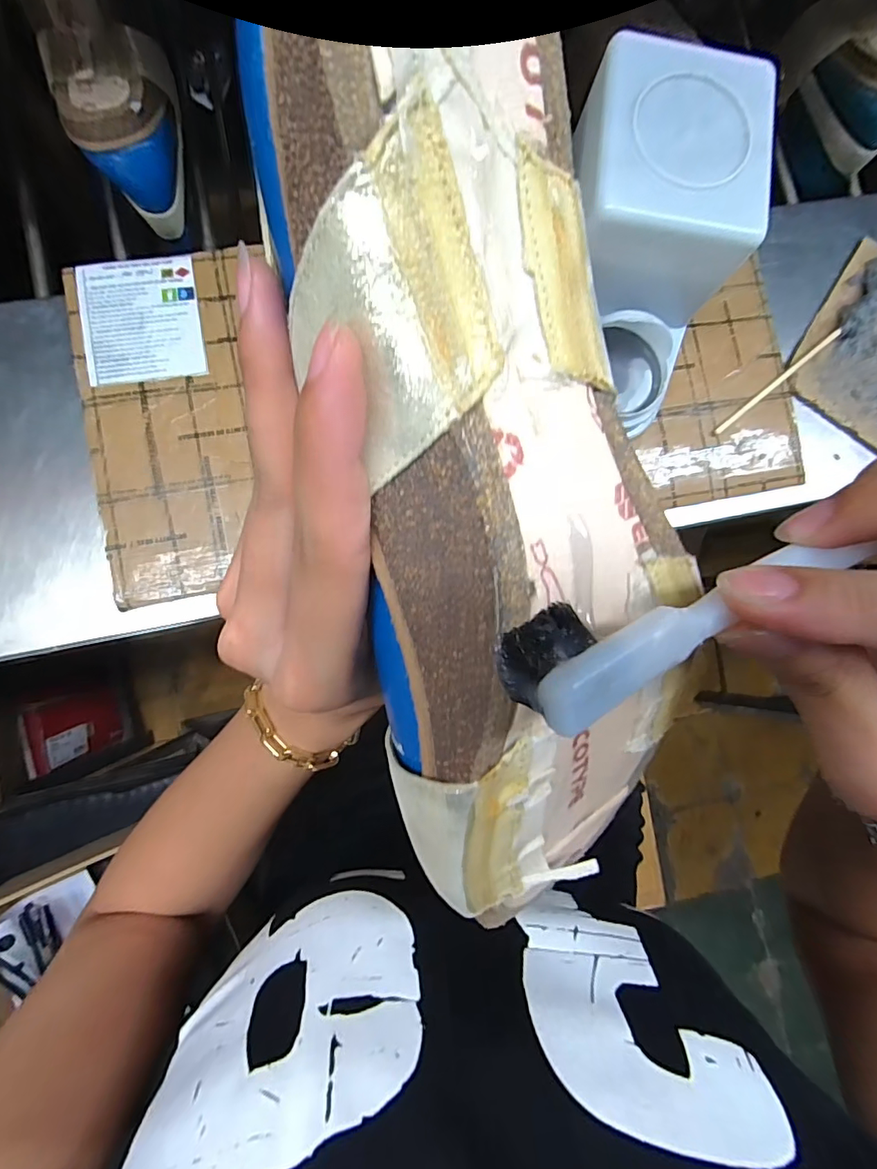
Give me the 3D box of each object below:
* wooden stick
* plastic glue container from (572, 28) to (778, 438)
[{"bbox_3d":[0.253,-0.151,0.355,0.128,0.006,0.006,-38,88,-7],"label":"wooden stick"},{"bbox_3d":[0.120,-0.197,0.298,0.105,0.113,0.173,6,85,-5],"label":"plastic glue container"}]

